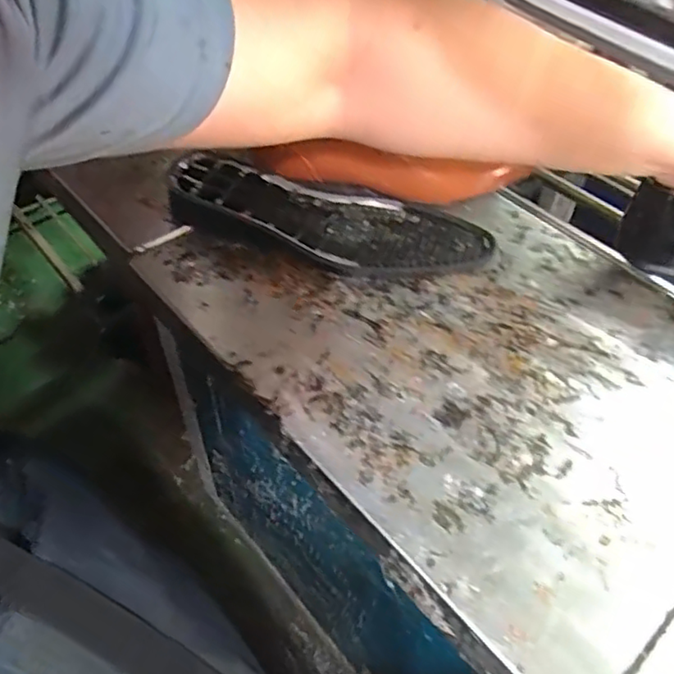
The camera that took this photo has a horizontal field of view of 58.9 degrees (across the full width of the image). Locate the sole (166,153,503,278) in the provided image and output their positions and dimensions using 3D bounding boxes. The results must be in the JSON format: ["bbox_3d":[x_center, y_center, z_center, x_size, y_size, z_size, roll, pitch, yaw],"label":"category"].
[{"bbox_3d":[-0.008,-0.100,0.489,0.261,0.029,0.096,14,51,9],"label":"sole"}]

